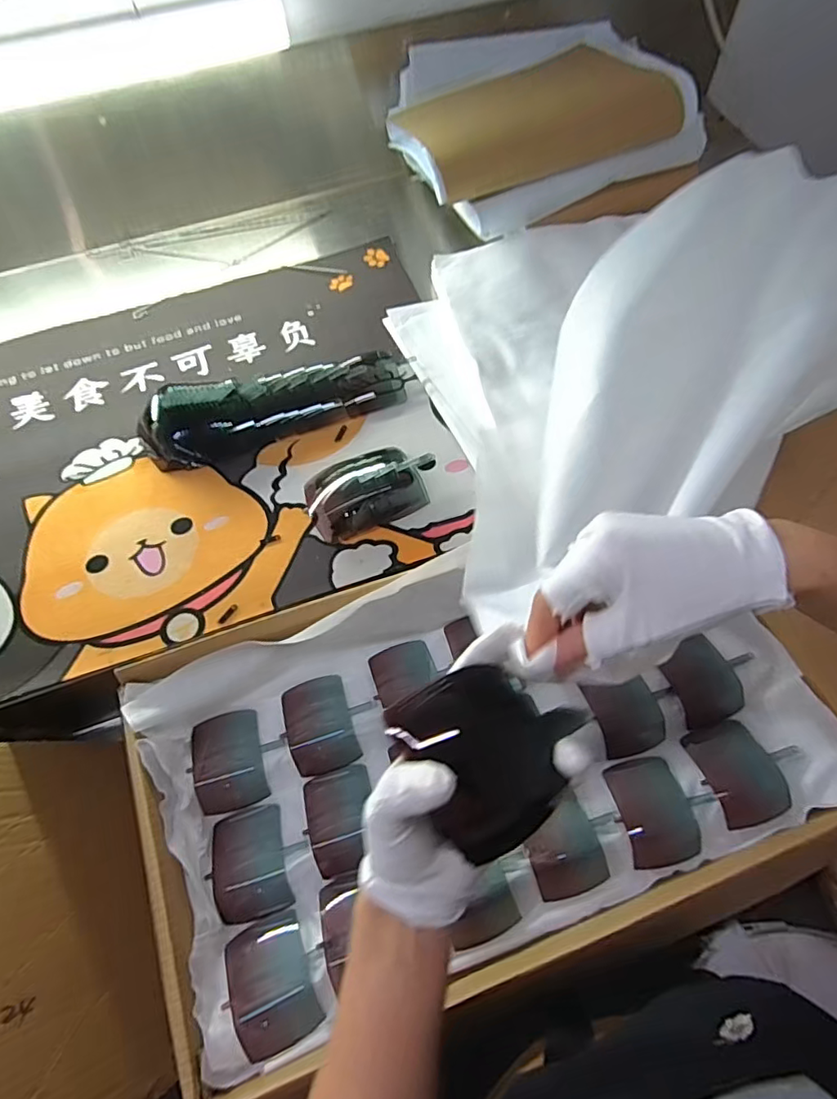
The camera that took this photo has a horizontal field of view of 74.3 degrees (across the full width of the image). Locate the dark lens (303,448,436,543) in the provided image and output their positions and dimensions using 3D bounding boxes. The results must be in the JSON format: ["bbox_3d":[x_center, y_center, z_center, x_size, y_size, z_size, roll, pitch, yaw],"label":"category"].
[{"bbox_3d":[-0.052,-0.071,0.583,0.135,0.028,0.089,-23,66,-10],"label":"dark lens"}]

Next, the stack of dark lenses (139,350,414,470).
[{"bbox_3d":[-0.157,-0.173,0.619,0.308,0.061,0.076,-17,66,-7],"label":"stack of dark lenses"}]

